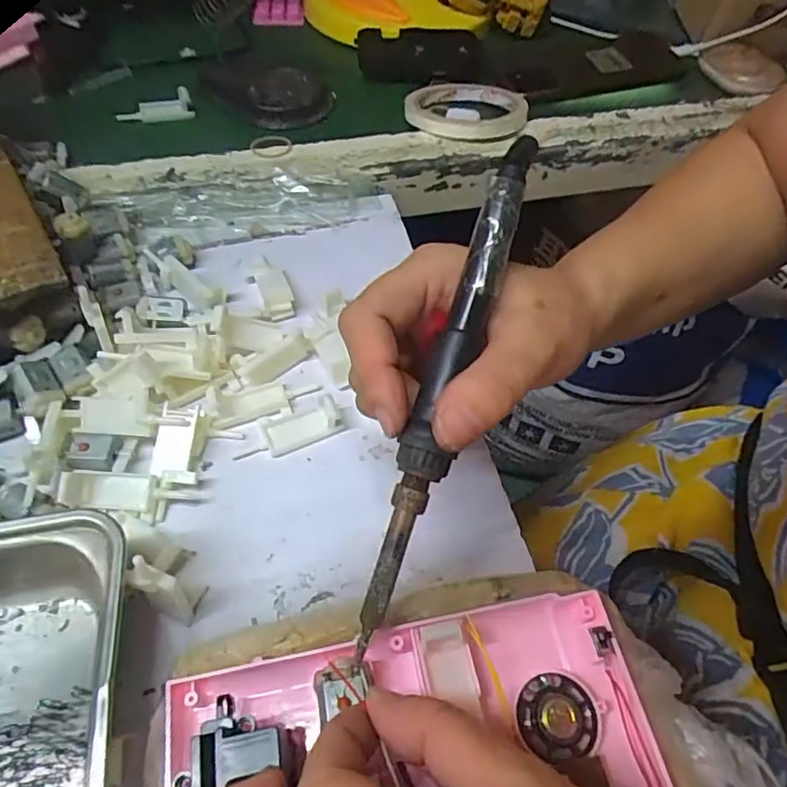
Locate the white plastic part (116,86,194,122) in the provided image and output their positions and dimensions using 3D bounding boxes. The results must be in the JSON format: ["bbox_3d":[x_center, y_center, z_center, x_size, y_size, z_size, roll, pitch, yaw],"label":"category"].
[{"bbox_3d":[-0.193,-0.234,0.457,0.060,0.024,0.015,-4,55,-6],"label":"white plastic part"}]

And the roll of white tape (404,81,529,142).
[{"bbox_3d":[0.060,-0.235,0.460,0.096,0.014,0.098,1,55,-2],"label":"roll of white tape"}]

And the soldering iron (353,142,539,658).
[{"bbox_3d":[0.019,-0.003,0.209,0.018,0.025,0.188,17,84,9],"label":"soldering iron"}]

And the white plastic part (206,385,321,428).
[{"bbox_3d":[-0.070,0.002,0.306,0.057,0.013,0.020,-12,57,-11],"label":"white plastic part"}]

